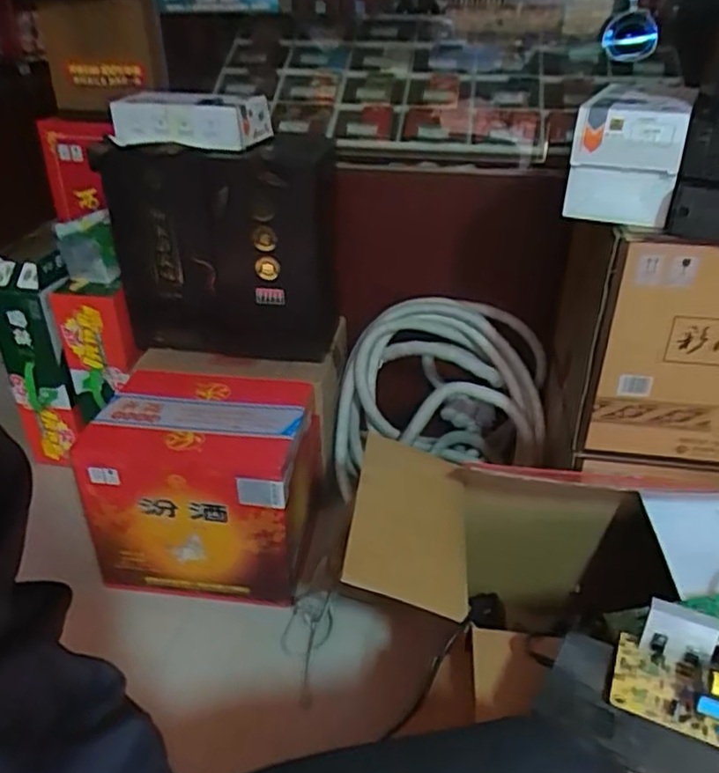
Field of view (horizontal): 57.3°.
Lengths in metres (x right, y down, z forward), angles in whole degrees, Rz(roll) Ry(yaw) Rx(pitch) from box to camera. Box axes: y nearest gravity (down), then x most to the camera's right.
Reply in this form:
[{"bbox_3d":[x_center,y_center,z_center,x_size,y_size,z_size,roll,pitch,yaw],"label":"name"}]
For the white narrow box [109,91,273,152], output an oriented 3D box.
[{"bbox_3d":[-0.275,-0.423,1.048,0.228,0.068,0.103,10,33,16],"label":"white narrow box"}]

